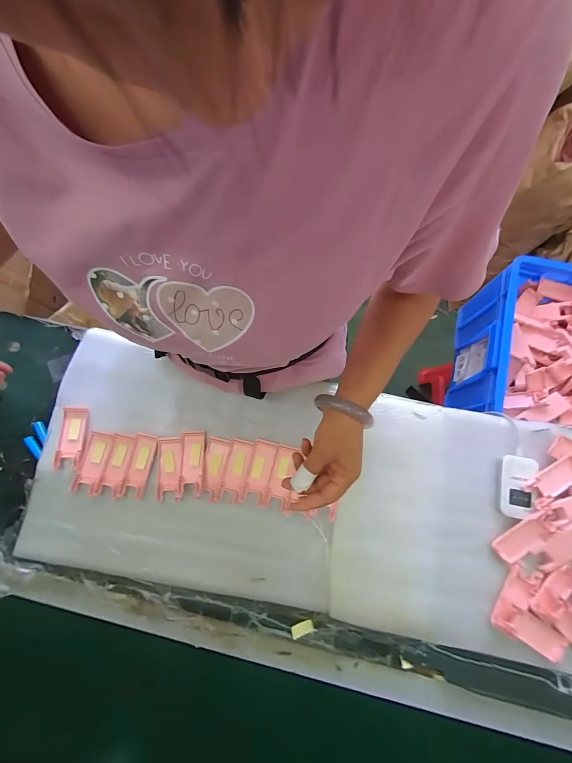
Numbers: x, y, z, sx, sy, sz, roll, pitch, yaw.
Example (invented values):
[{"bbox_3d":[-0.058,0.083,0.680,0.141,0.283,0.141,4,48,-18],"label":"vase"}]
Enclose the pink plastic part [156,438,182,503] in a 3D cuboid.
[{"bbox_3d":[-0.195,0.145,0.500,0.042,0.008,0.099,-7,78,0],"label":"pink plastic part"}]

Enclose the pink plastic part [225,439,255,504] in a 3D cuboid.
[{"bbox_3d":[-0.081,0.149,0.507,0.038,0.006,0.098,8,78,3],"label":"pink plastic part"}]

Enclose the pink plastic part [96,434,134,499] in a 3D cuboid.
[{"bbox_3d":[-0.287,0.140,0.505,0.038,0.009,0.097,7,78,2],"label":"pink plastic part"}]

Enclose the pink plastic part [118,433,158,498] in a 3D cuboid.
[{"bbox_3d":[-0.247,0.140,0.503,0.038,0.008,0.099,9,78,3],"label":"pink plastic part"}]

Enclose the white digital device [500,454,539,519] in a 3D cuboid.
[{"bbox_3d":[0.376,0.170,0.488,0.051,0.015,0.096,15,79,4],"label":"white digital device"}]

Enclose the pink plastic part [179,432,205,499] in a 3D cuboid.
[{"bbox_3d":[-0.158,0.136,0.504,0.038,0.013,0.102,-3,78,0],"label":"pink plastic part"}]

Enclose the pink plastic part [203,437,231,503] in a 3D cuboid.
[{"bbox_3d":[-0.120,0.146,0.504,0.036,0.008,0.098,7,78,2],"label":"pink plastic part"}]

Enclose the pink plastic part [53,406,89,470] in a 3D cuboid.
[{"bbox_3d":[-0.366,0.094,0.511,0.040,0.018,0.100,-3,78,0],"label":"pink plastic part"}]

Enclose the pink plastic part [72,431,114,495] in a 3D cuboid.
[{"bbox_3d":[-0.326,0.136,0.505,0.041,0.014,0.096,7,78,2],"label":"pink plastic part"}]

